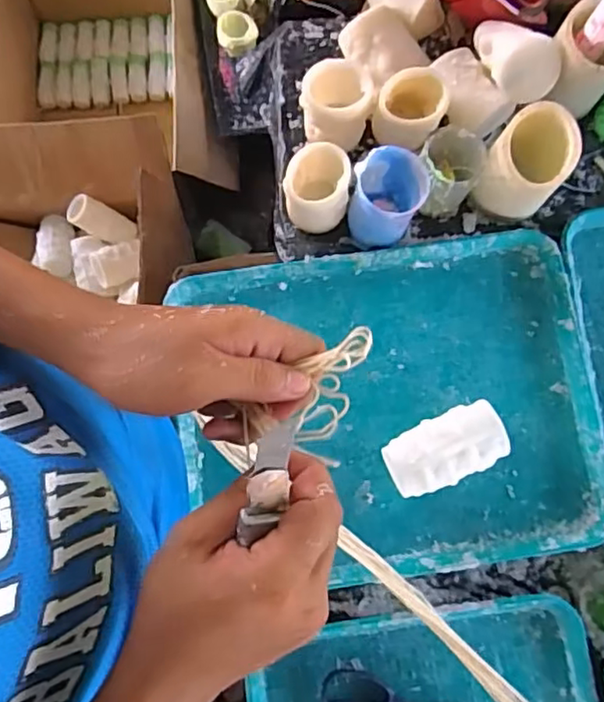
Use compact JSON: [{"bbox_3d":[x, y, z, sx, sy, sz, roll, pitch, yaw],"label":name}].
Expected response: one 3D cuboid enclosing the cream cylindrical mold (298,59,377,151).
[{"bbox_3d":[0.037,-0.265,0.678,0.075,0.076,0.079,5,80,1],"label":"cream cylindrical mold"}]

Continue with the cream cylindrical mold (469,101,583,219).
[{"bbox_3d":[0.235,-0.194,0.668,0.082,0.112,0.099,30,81,5],"label":"cream cylindrical mold"}]

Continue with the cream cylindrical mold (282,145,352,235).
[{"bbox_3d":[0.015,-0.172,0.669,0.067,0.083,0.067,0,79,-1],"label":"cream cylindrical mold"}]

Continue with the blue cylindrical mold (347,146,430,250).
[{"bbox_3d":[0.090,-0.159,0.665,0.075,0.093,0.076,0,79,-1],"label":"blue cylindrical mold"}]

